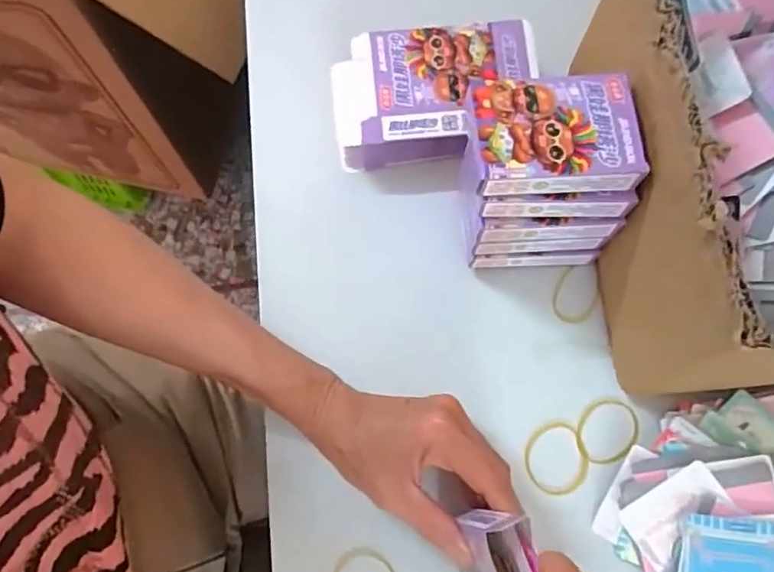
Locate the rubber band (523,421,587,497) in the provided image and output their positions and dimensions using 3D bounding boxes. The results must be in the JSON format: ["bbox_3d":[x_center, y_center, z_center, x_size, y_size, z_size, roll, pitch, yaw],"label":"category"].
[{"bbox_3d":[0.113,0.115,0.384,0.043,0.004,0.044,1,73,-5],"label":"rubber band"}]

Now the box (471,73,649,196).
[{"bbox_3d":[0.096,-0.088,0.330,0.090,0.021,0.066,-4,74,0],"label":"box"}]

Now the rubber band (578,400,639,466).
[{"bbox_3d":[0.149,0.098,0.389,0.035,0.005,0.046,28,76,19],"label":"rubber band"}]

